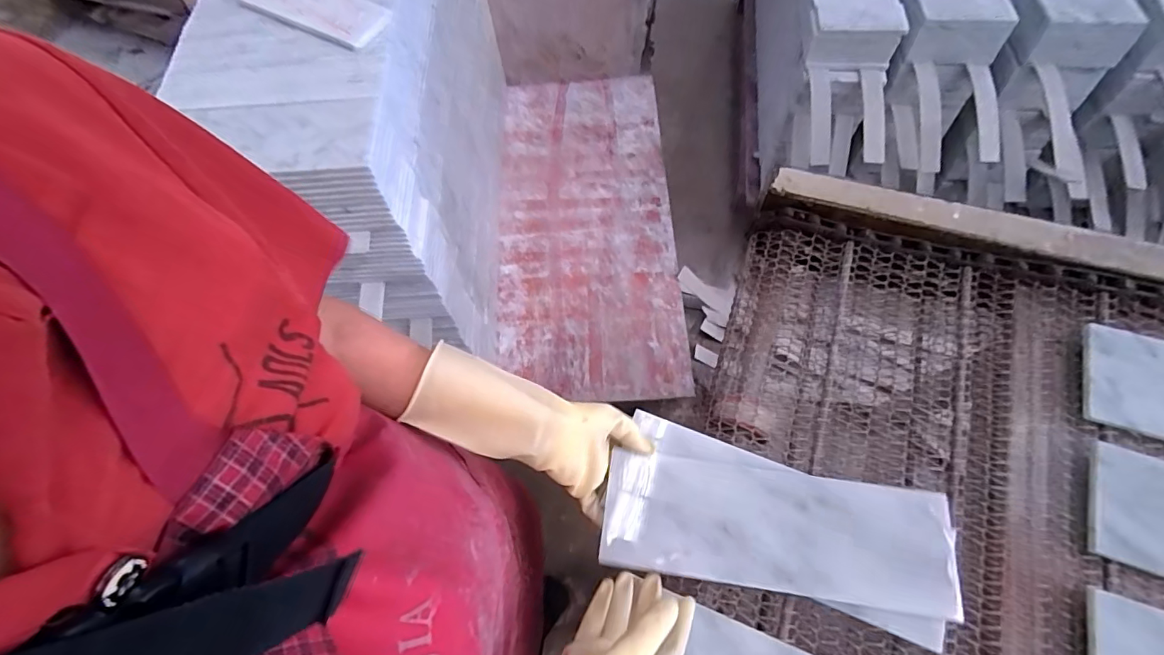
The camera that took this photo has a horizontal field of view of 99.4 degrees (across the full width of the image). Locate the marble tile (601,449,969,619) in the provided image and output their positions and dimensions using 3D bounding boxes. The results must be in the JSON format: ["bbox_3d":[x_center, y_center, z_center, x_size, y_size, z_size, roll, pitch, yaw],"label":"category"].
[{"bbox_3d":[0.181,0.191,0.469,0.315,0.015,0.106,7,66,6],"label":"marble tile"}]

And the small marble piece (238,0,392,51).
[{"bbox_3d":[-0.372,-0.443,0.681,0.230,0.012,0.079,25,69,14],"label":"small marble piece"}]

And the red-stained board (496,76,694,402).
[{"bbox_3d":[0.007,-0.311,1.372,0.469,0.054,1.059,-1,61,-2],"label":"red-stained board"}]

